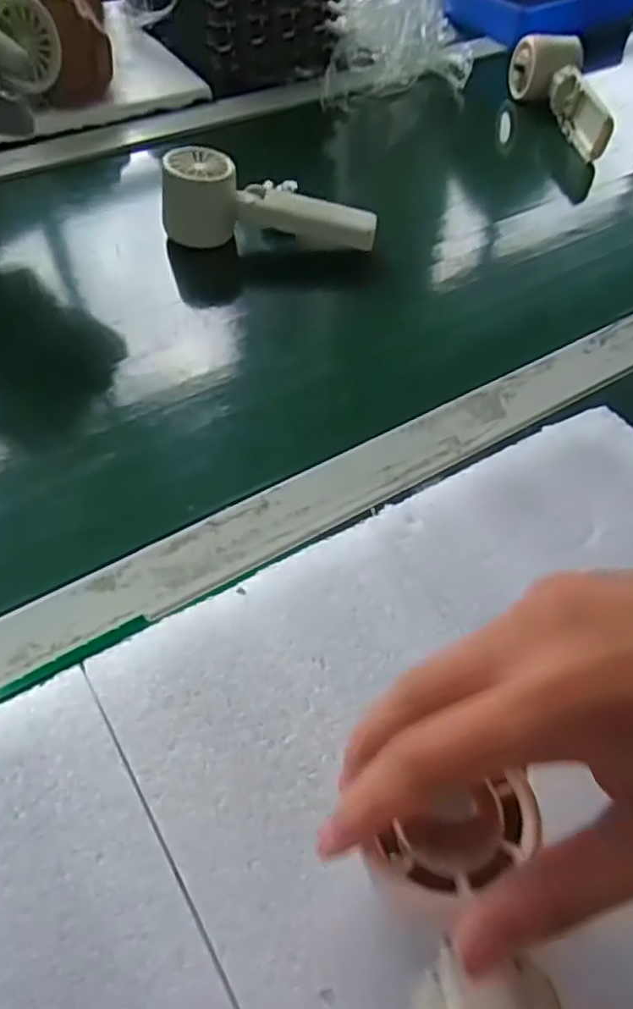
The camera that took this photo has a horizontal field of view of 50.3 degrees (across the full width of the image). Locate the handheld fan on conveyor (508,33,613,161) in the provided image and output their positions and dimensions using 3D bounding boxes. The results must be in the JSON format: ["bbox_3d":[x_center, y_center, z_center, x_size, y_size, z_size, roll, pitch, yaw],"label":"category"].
[{"bbox_3d":[0.251,-0.405,0.669,0.043,0.057,0.165,-16,67,-16],"label":"handheld fan on conveyor"}]

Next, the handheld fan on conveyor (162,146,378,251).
[{"bbox_3d":[-0.033,-0.240,0.528,0.160,0.058,0.057,7,54,2],"label":"handheld fan on conveyor"}]

